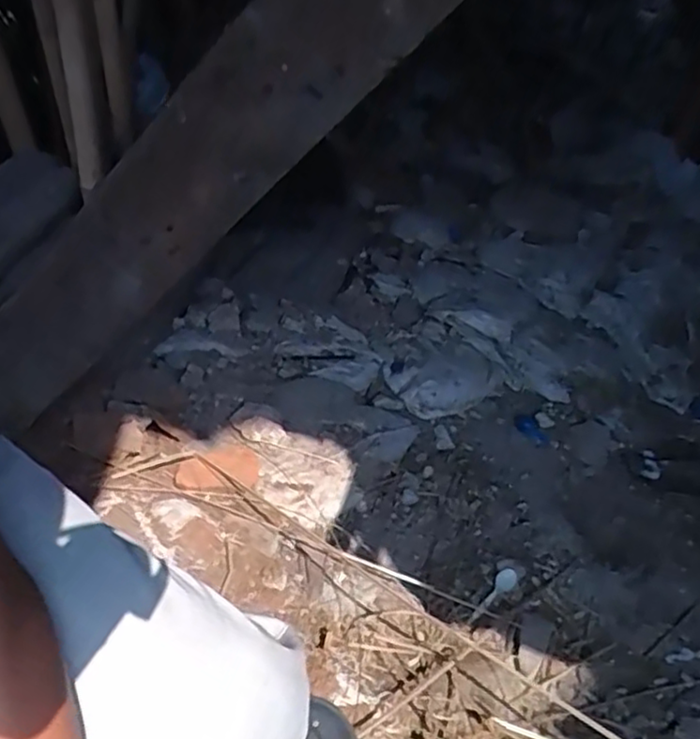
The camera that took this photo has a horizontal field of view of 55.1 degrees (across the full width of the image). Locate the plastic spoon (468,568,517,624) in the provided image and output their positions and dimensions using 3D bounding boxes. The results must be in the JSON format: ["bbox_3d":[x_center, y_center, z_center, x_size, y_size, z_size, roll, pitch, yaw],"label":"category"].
[{"bbox_3d":[0.281,0.449,1.326,0.038,0.008,0.155,32,47,27],"label":"plastic spoon"}]

